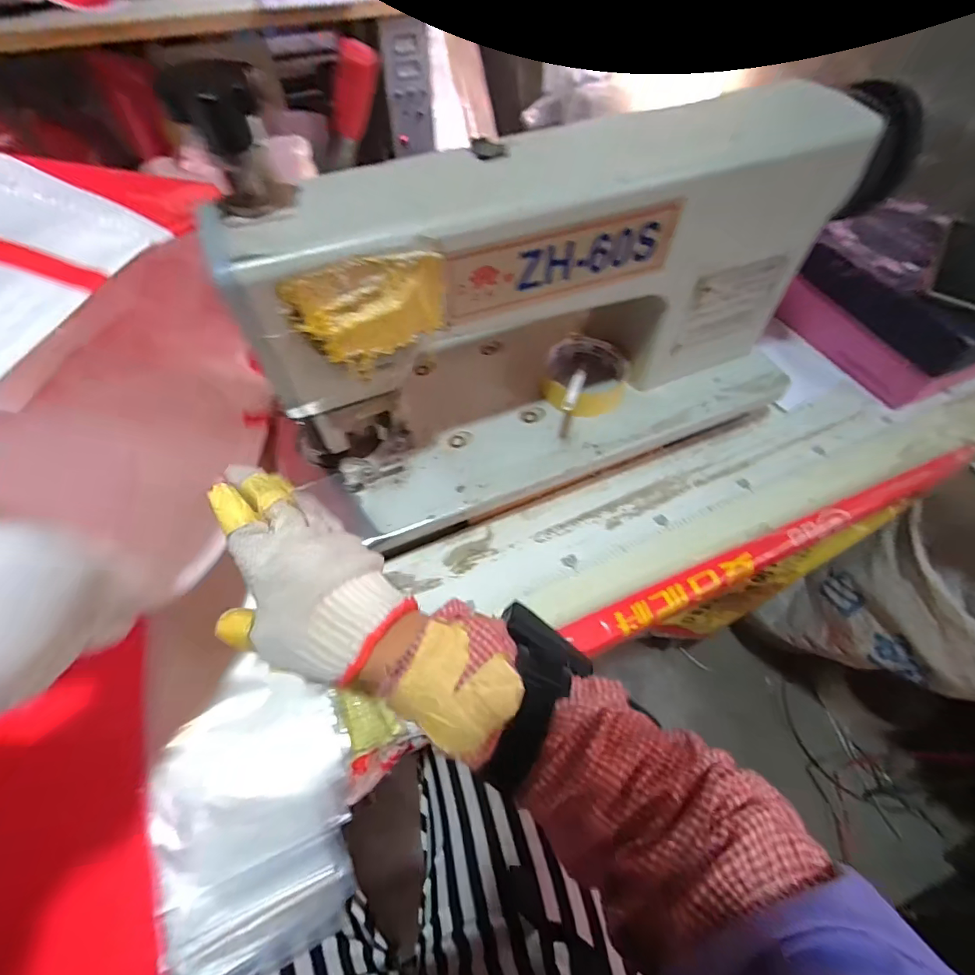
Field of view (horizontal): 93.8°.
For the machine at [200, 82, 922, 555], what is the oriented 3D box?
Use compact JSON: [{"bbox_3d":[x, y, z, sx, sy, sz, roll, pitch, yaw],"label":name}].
[{"bbox_3d":[0.061,-0.140,0.369,0.437,0.233,0.191,-24,63,-15],"label":"machine"}]

